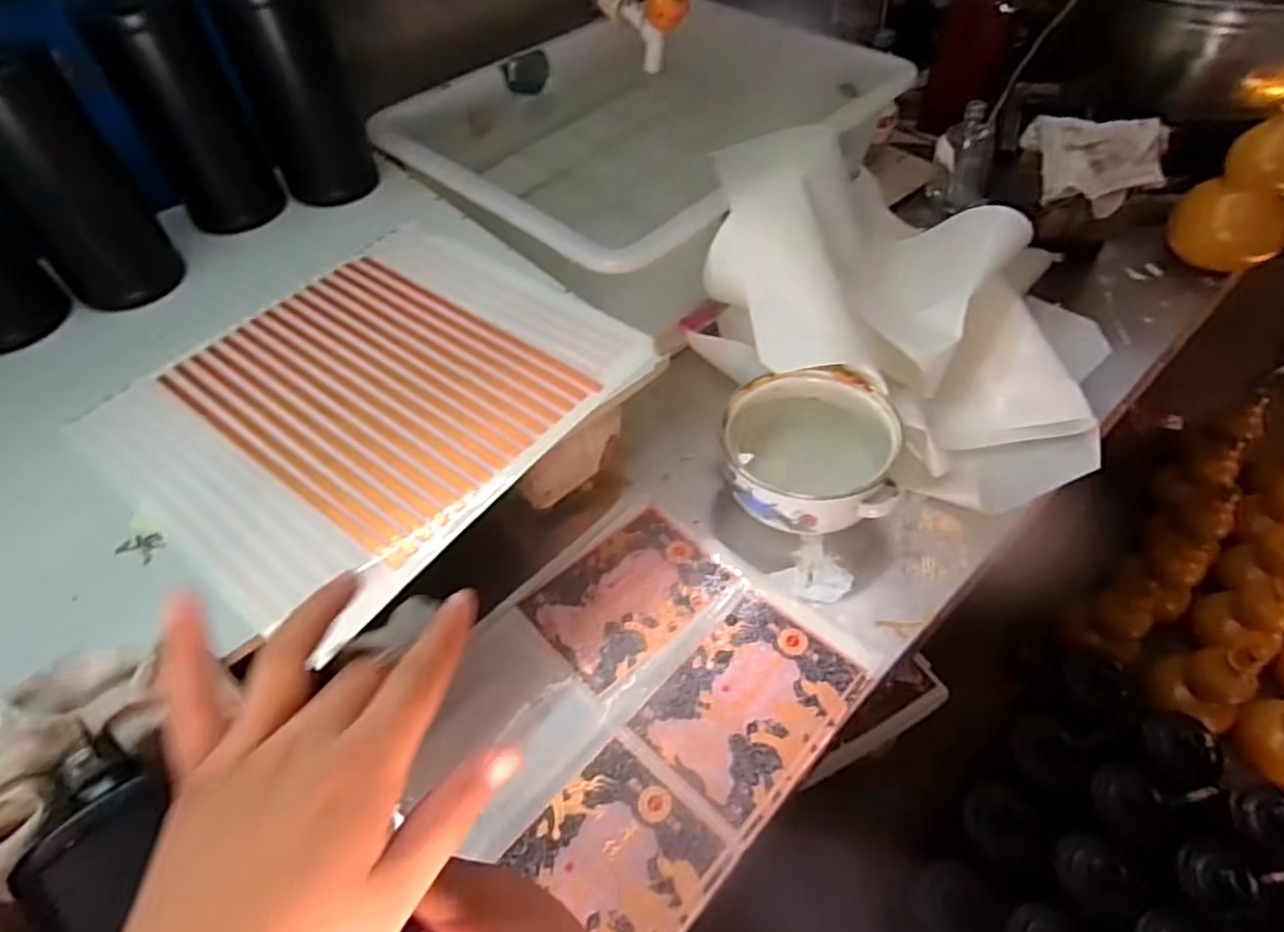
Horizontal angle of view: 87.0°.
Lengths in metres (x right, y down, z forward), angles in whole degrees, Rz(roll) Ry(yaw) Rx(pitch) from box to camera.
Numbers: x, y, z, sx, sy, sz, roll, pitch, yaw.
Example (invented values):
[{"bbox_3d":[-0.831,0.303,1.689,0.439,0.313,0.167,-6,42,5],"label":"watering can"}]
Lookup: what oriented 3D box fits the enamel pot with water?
[{"bbox_3d":[0.131,-0.013,0.542,0.131,0.064,0.135,-1,52,1],"label":"enamel pot with water"}]

